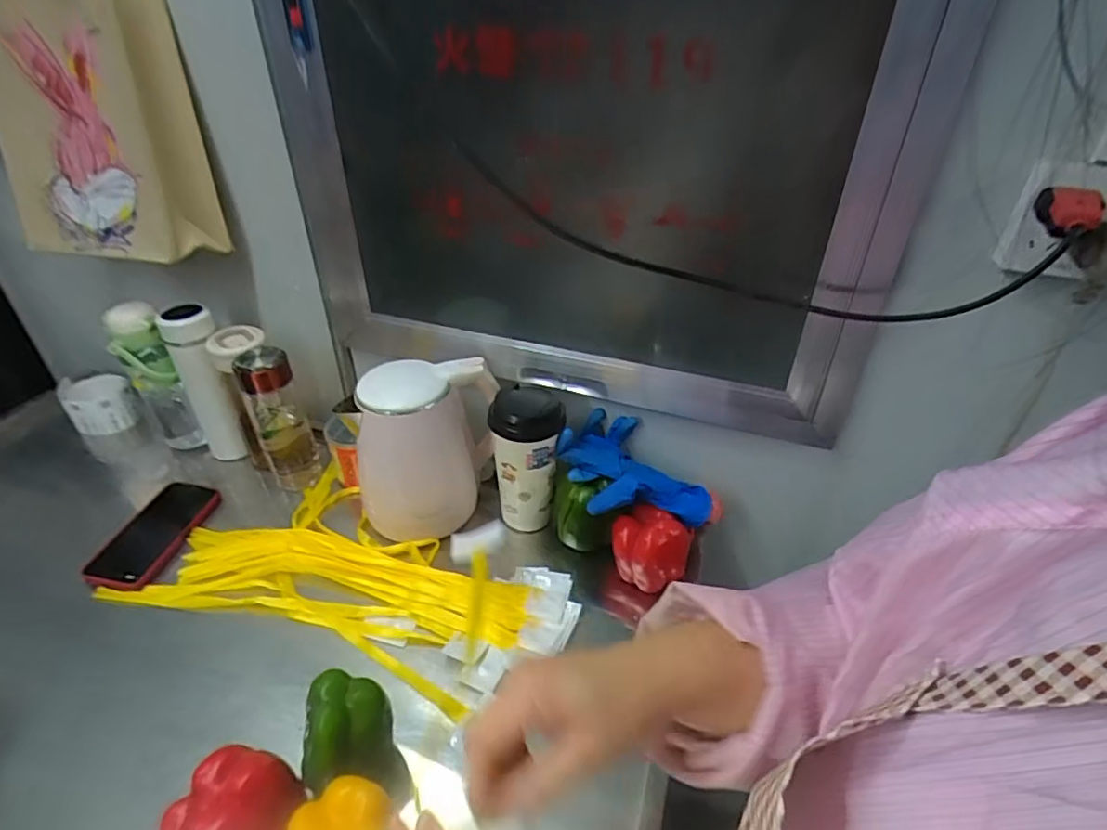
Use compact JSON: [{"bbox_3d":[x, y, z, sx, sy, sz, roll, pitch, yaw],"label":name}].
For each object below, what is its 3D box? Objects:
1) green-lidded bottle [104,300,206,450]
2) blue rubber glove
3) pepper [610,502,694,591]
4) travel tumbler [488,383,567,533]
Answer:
[{"bbox_3d":[-0.555,-0.051,0.833,0.087,0.221,0.071,-1,36,-3],"label":"green-lidded bottle"},{"bbox_3d":[0.093,0.071,0.693,0.185,0.063,0.110,27,44,31],"label":"blue rubber glove"},{"bbox_3d":[0.110,0.149,0.677,0.091,0.074,0.066,20,40,24],"label":"pepper"},{"bbox_3d":[-0.033,0.056,0.736,0.085,0.178,0.086,0,36,-1],"label":"travel tumbler"}]

